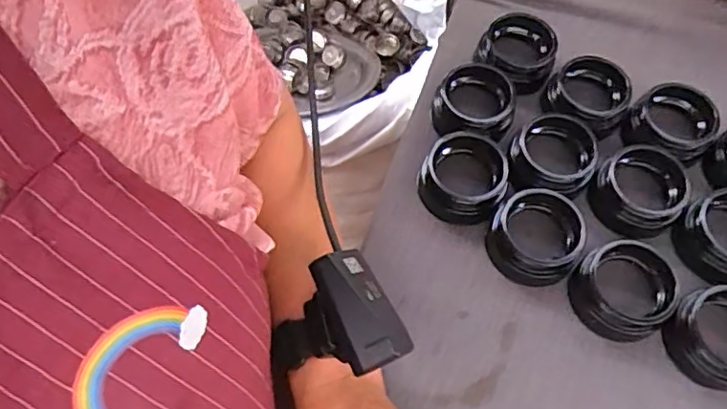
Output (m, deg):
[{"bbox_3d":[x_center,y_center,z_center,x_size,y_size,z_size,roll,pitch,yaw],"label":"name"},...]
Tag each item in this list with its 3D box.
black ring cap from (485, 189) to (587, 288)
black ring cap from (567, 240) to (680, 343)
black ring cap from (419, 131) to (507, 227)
[{"bbox_3d":[0.129,0.020,0.424,0.065,0.024,0.075,27,65,11],"label":"black ring cap"},{"bbox_3d":[0.181,0.059,0.402,0.063,0.032,0.063,1,62,-2],"label":"black ring cap"},{"bbox_3d":[0.076,-0.023,0.441,0.063,0.027,0.067,1,62,-2],"label":"black ring cap"}]

